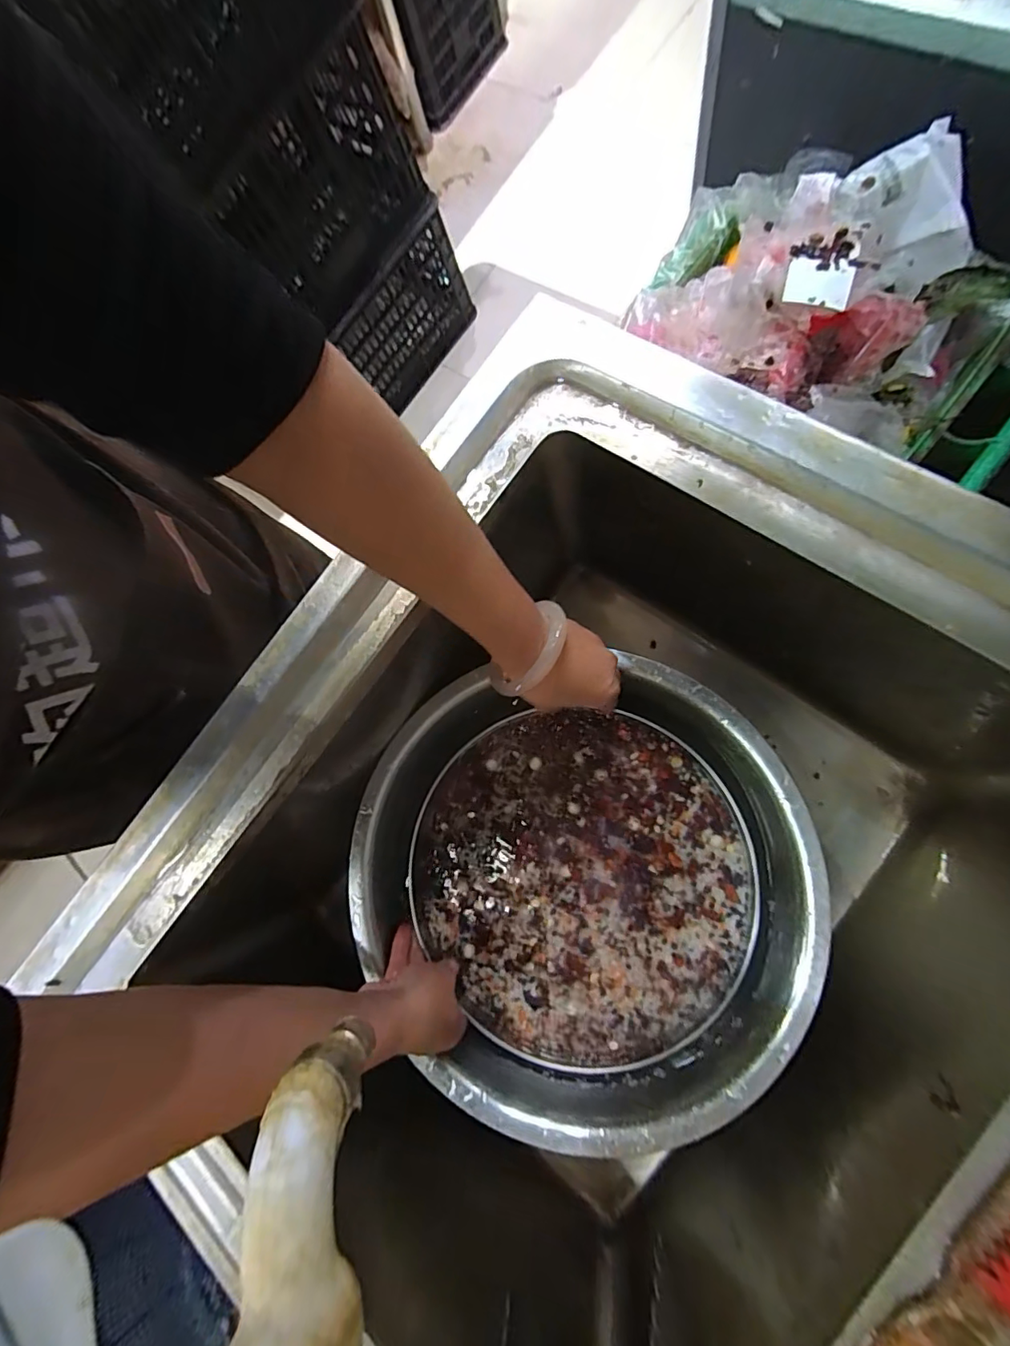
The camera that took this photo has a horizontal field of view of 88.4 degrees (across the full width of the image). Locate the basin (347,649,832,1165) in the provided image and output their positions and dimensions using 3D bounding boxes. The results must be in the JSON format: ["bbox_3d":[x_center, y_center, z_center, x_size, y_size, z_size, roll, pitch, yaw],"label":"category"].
[{"bbox_3d":[0.054,0.178,0.436,0.356,0.108,0.344,0,77,-1],"label":"basin"}]

